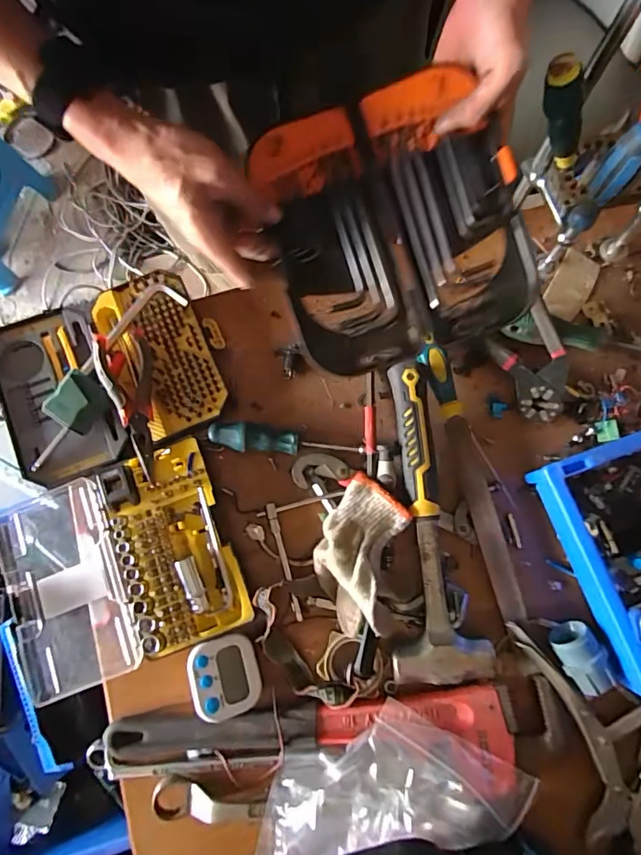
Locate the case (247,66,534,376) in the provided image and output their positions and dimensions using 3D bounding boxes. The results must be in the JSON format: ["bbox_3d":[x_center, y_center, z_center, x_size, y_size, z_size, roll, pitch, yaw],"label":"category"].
[{"bbox_3d":[0.058,-0.166,0.389,0.193,0.026,0.211,-18,94,1],"label":"case"}]

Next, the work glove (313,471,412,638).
[{"bbox_3d":[0.041,0.121,0.434,0.087,0.047,0.135,19,80,5],"label":"work glove"}]

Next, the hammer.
[{"bbox_3d":[0.103,0.082,0.450,0.081,0.034,0.291,-3,79,1],"label":"hammer"}]

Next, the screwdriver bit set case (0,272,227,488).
[{"bbox_3d":[-0.224,-0.059,0.484,0.222,0.042,0.191,-25,79,-4],"label":"screwdriver bit set case"}]

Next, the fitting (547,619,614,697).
[{"bbox_3d":[0.237,0.208,0.420,0.038,0.033,0.051,-32,80,-5],"label":"fitting"}]

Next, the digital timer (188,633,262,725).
[{"bbox_3d":[-0.088,0.228,0.427,0.061,0.016,0.065,-11,77,-20],"label":"digital timer"}]

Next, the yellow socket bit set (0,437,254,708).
[{"bbox_3d":[-0.200,0.135,0.446,0.225,0.033,0.185,-21,79,-3],"label":"yellow socket bit set"}]

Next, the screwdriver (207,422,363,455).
[{"bbox_3d":[-0.036,0.018,0.472,0.151,0.027,0.028,11,79,3],"label":"screwdriver"}]

